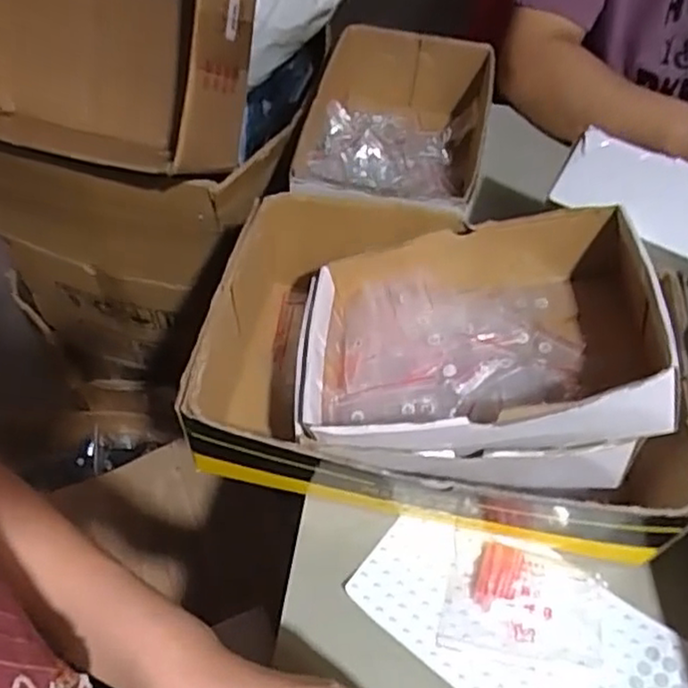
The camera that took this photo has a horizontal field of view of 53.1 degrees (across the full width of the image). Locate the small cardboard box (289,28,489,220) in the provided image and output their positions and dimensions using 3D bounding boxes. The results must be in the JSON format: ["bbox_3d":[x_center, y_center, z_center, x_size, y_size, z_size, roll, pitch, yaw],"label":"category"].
[{"bbox_3d":[0.050,-0.207,0.704,0.174,0.091,0.262,12,55,7],"label":"small cardboard box"}]

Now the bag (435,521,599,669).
[{"bbox_3d":[0.129,0.180,0.491,0.108,0.019,0.084,10,55,6],"label":"bag"}]

